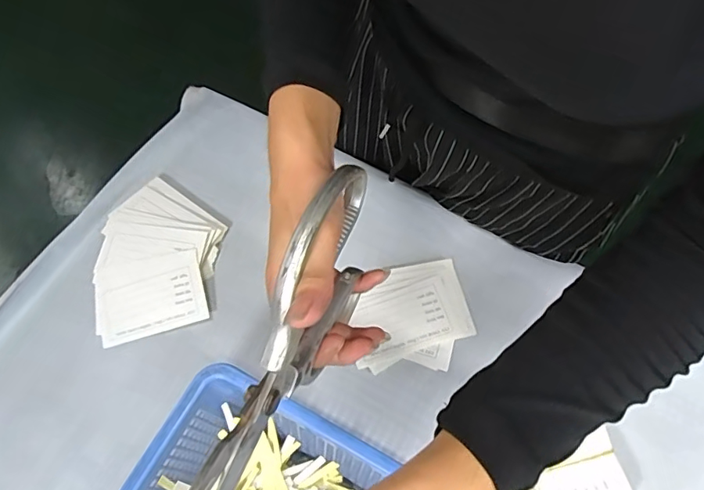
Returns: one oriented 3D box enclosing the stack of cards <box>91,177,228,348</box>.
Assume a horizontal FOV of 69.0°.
[{"bbox_3d":[-0.193,0.012,0.508,0.114,0.015,0.163,0,66,3],"label":"stack of cards"}]

